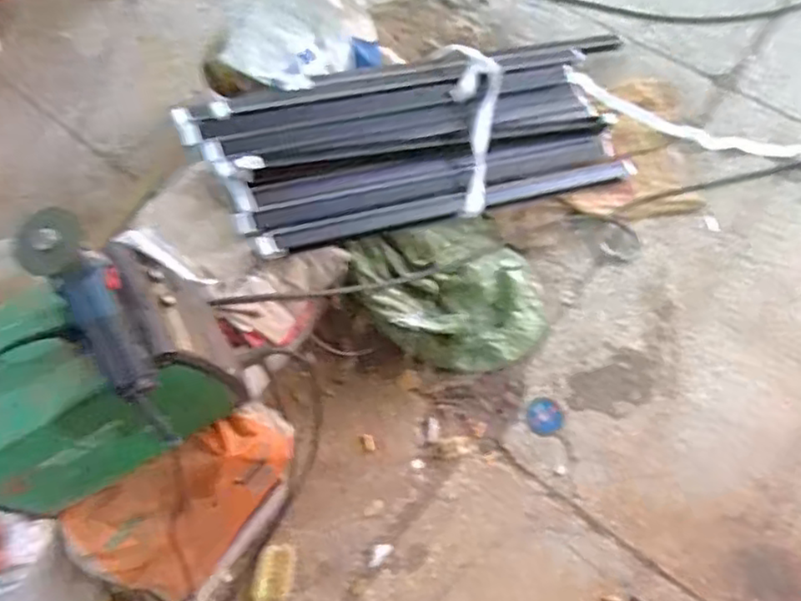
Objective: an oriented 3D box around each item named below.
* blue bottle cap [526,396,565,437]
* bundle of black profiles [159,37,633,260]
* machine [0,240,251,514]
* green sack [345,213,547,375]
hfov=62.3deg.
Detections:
[{"bbox_3d":[0.313,0.253,1.437,0.073,0.010,0.078,-1,65,3],"label":"blue bottle cap"},{"bbox_3d":[0.141,-0.394,1.533,1.178,0.136,0.404,-19,64,-28],"label":"bundle of black profiles"},{"bbox_3d":[-0.472,0.121,0.984,0.397,0.308,0.240,-26,66,-11],"label":"machine"},{"bbox_3d":[0.125,-0.006,1.438,0.400,0.235,0.304,-26,66,-9],"label":"green sack"}]

